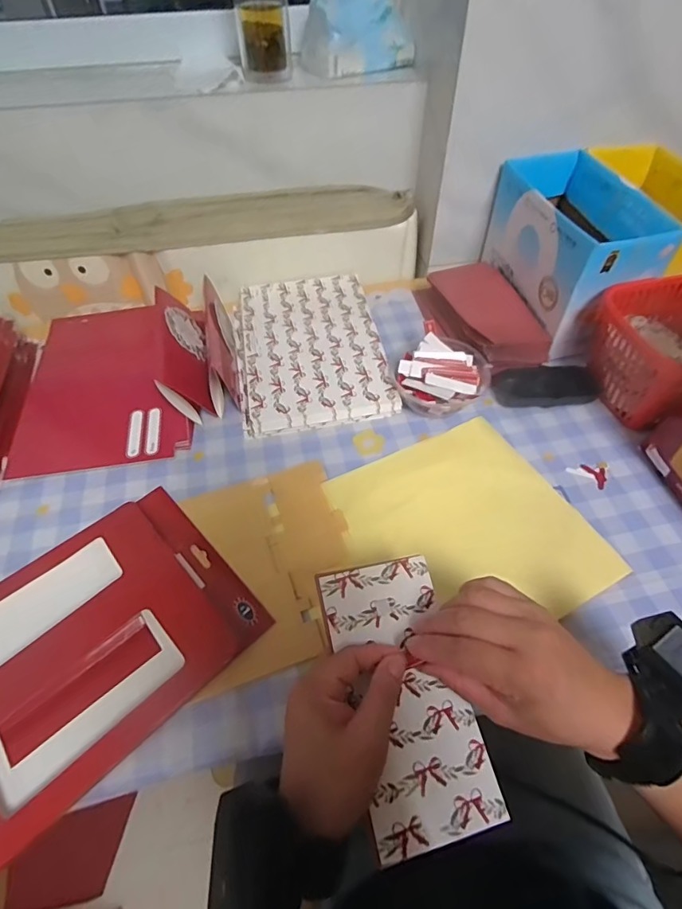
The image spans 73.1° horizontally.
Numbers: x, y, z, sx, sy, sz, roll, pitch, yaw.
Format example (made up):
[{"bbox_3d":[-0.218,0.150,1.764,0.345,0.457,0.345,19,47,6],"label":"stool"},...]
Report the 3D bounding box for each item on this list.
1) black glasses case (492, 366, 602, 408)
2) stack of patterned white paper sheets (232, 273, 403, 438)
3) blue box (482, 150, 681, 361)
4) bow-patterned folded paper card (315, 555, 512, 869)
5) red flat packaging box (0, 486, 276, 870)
[{"bbox_3d":[0.250,-0.082,0.560,0.119,0.022,0.050,-5,53,-4],"label":"black glasses case"},{"bbox_3d":[-0.043,-0.142,0.604,0.180,0.028,0.258,-9,53,-6],"label":"stack of patterned white paper sheets"},{"bbox_3d":[0.291,-0.272,0.598,0.120,0.131,0.235,-11,54,-8],"label":"blue box"},{"bbox_3d":[0.045,0.162,0.318,0.085,0.008,0.174,-9,66,-16],"label":"bow-patterned folded paper card"},{"bbox_3d":[-0.209,0.146,0.387,0.230,0.028,0.196,-37,61,-25],"label":"red flat packaging box"}]

